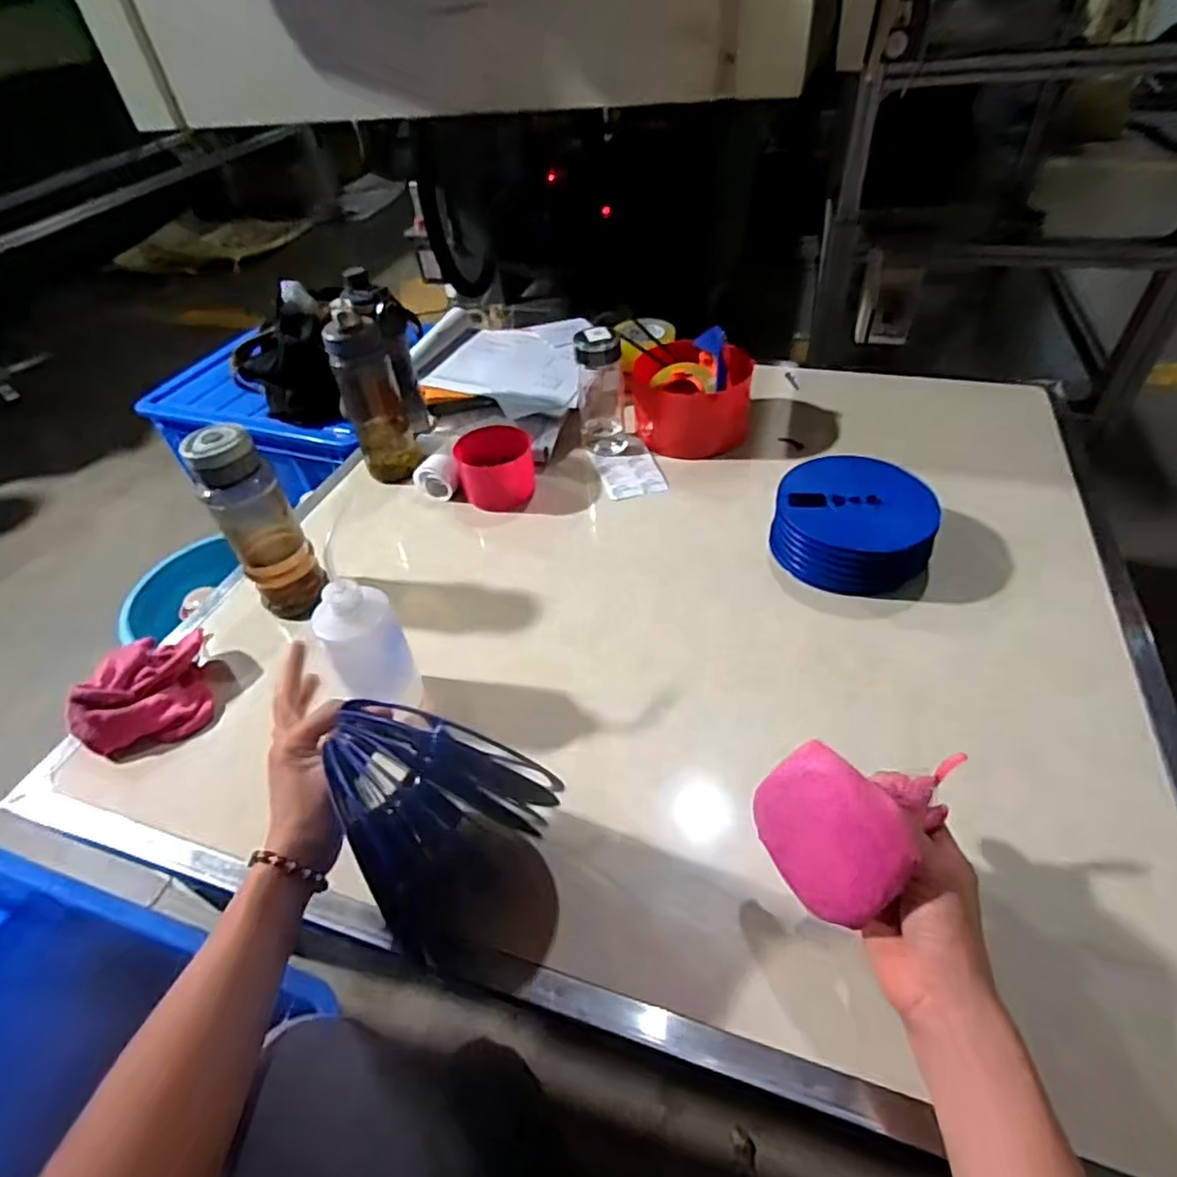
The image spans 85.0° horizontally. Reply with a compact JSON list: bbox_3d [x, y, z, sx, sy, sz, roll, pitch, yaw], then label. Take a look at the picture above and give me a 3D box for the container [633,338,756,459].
[{"bbox_3d":[0.153,-0.276,0.960,0.172,0.109,0.179,6,46,12],"label":"container"}]

